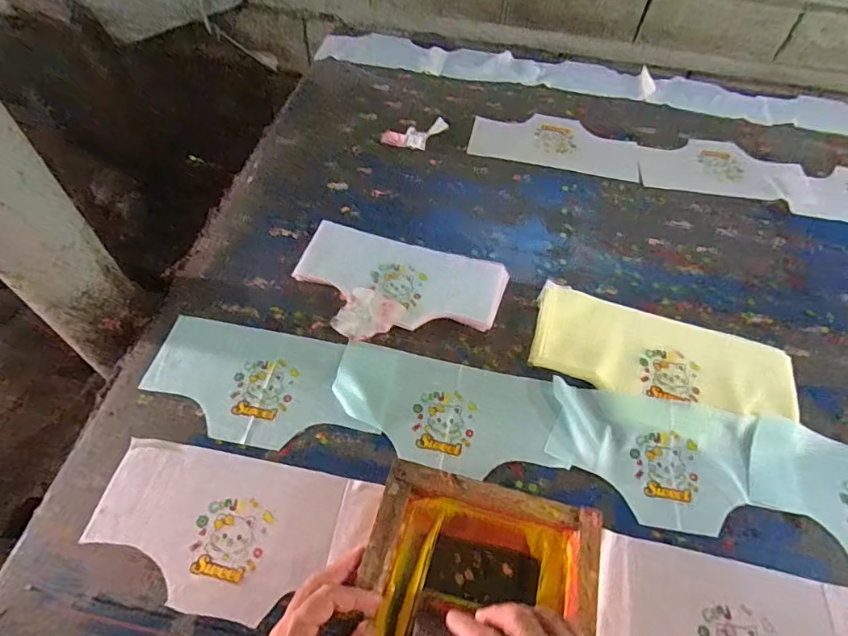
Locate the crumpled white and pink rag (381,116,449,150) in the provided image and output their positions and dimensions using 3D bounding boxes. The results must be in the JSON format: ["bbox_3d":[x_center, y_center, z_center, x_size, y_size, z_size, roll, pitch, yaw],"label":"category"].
[{"bbox_3d":[-0.009,-0.333,0.906,0.129,0.014,0.065,-25,60,-20],"label":"crumpled white and pink rag"}]

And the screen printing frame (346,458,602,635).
[{"bbox_3d":[0.042,0.298,0.473,0.217,0.062,0.263,14,55,5],"label":"screen printing frame"}]

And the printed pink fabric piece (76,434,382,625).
[{"bbox_3d":[-0.204,0.223,0.522,0.284,0.005,0.150,11,59,4],"label":"printed pink fabric piece"}]

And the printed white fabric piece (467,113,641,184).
[{"bbox_3d":[0.246,-0.330,0.927,0.303,0.004,0.160,14,55,5],"label":"printed white fabric piece"}]

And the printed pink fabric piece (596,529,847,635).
[{"bbox_3d":[0.312,0.320,0.490,0.279,0.010,0.149,12,57,3],"label":"printed pink fabric piece"}]

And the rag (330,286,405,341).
[{"bbox_3d":[-0.075,-0.002,0.664,0.074,0.026,0.069,29,58,15],"label":"rag"}]

